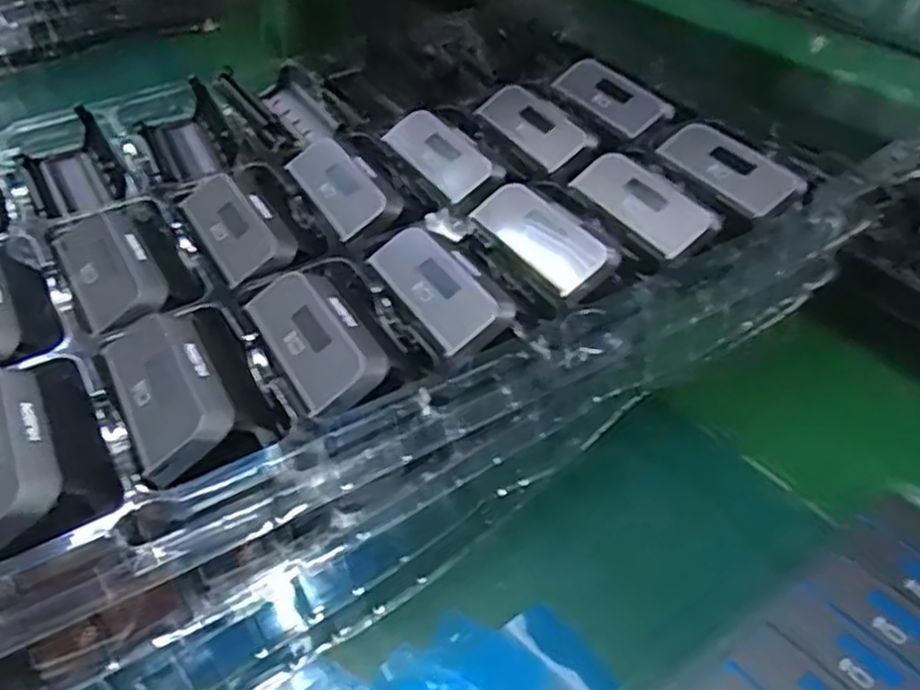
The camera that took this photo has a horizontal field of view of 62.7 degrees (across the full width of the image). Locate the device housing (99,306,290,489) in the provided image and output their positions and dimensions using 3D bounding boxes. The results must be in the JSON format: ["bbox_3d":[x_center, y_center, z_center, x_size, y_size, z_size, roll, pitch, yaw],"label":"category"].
[{"bbox_3d":[-0.101,0.011,0.280,0.050,0.015,0.083,-21,48,-23],"label":"device housing"}]

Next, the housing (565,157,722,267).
[{"bbox_3d":[0.089,-0.068,0.368,0.034,0.012,0.076,-41,51,-5],"label":"housing"}]

